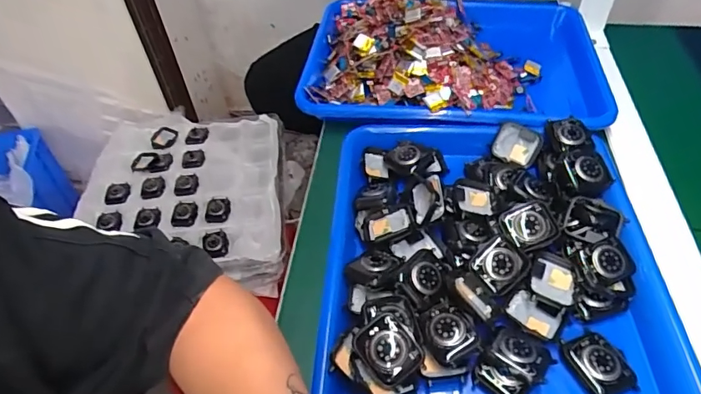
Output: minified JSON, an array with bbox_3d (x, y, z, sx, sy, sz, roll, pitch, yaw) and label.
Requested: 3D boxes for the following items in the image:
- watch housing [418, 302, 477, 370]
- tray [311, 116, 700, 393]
[{"bbox_3d":[0.067,0.097,0.336,0.036,0.011,0.044,-14,49,-9],"label":"watch housing"},{"bbox_3d":[0.107,0.060,0.370,0.252,0.049,0.329,0,48,4],"label":"tray"}]

